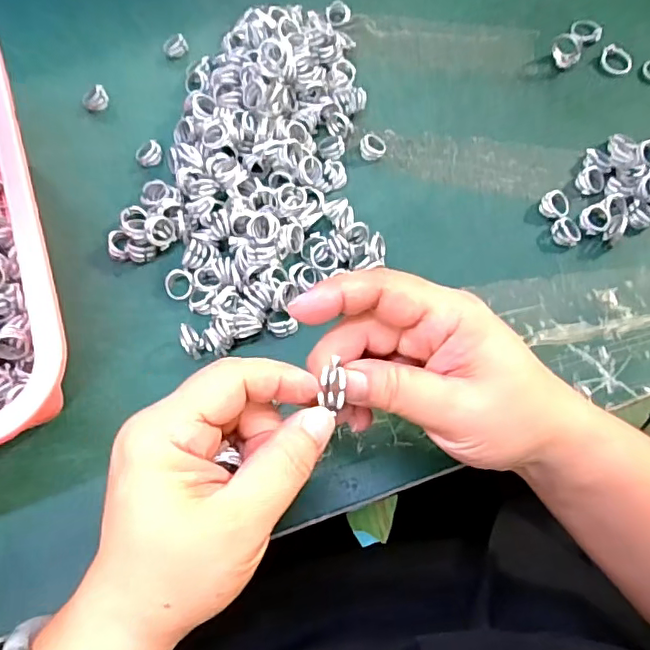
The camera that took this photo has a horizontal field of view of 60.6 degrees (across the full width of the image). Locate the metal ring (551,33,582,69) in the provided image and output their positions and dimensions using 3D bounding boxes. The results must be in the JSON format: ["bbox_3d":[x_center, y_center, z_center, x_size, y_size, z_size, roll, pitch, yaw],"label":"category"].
[{"bbox_3d":[0.171,-0.194,0.394,0.021,0.021,0.012,29,71,12],"label":"metal ring"}]

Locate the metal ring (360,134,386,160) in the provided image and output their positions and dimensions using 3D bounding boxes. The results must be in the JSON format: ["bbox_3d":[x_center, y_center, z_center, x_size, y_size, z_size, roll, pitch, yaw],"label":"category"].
[{"bbox_3d":[0.032,-0.119,0.370,0.017,0.009,0.018,0,67,1],"label":"metal ring"}]

